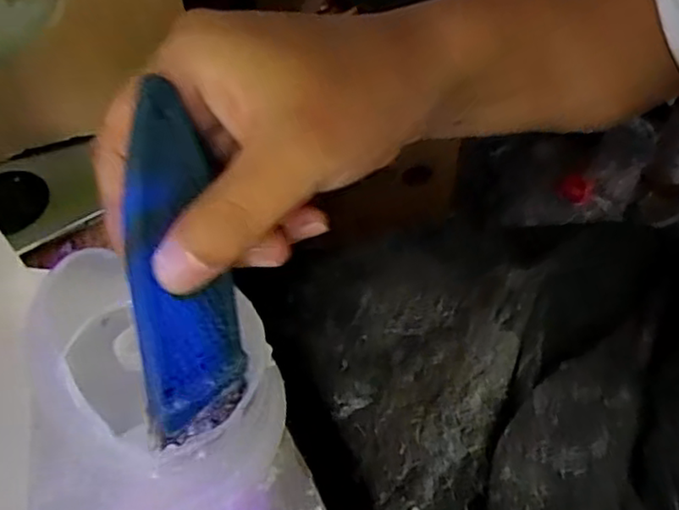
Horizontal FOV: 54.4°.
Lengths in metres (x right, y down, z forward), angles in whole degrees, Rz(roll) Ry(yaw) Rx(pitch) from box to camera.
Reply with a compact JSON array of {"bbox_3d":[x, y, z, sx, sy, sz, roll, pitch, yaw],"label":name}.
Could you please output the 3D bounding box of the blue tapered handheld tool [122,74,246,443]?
[{"bbox_3d":[-0.054,0.007,0.226,0.032,0.121,0.019,-3,20,-1],"label":"blue tapered handheld tool"}]

